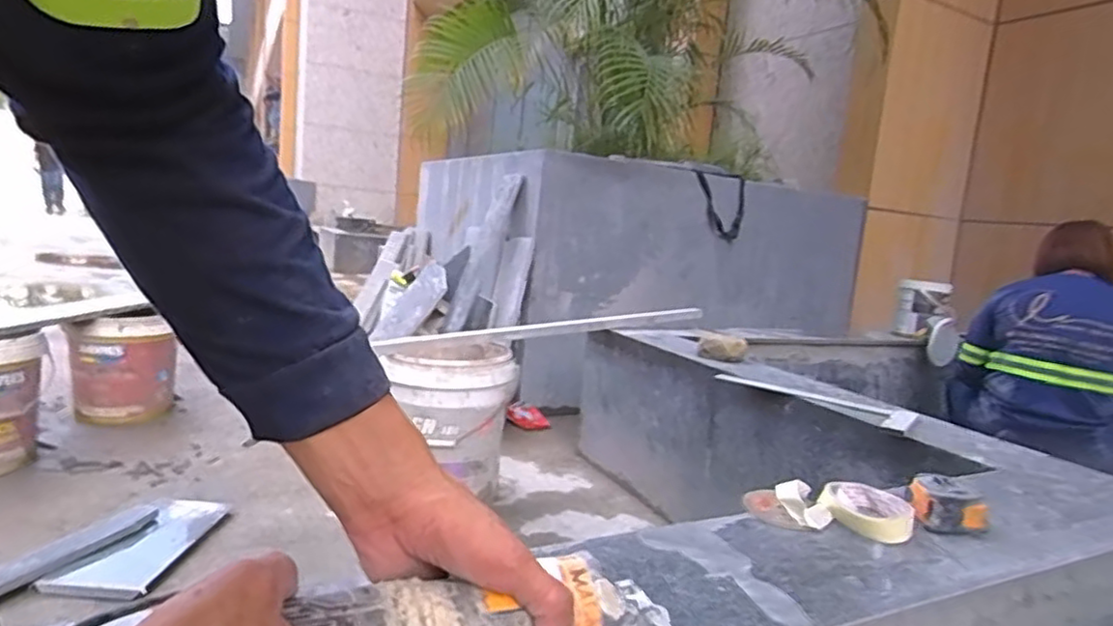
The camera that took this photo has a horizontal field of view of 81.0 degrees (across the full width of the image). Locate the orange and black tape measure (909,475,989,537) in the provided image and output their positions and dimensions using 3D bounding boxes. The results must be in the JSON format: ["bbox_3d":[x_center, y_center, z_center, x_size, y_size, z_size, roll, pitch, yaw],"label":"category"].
[{"bbox_3d":[0.418,0.208,0.697,0.077,0.045,0.062,9,10,32],"label":"orange and black tape measure"}]

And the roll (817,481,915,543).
[{"bbox_3d":[0.330,0.206,0.693,0.086,0.029,0.084,10,11,35],"label":"roll"}]

